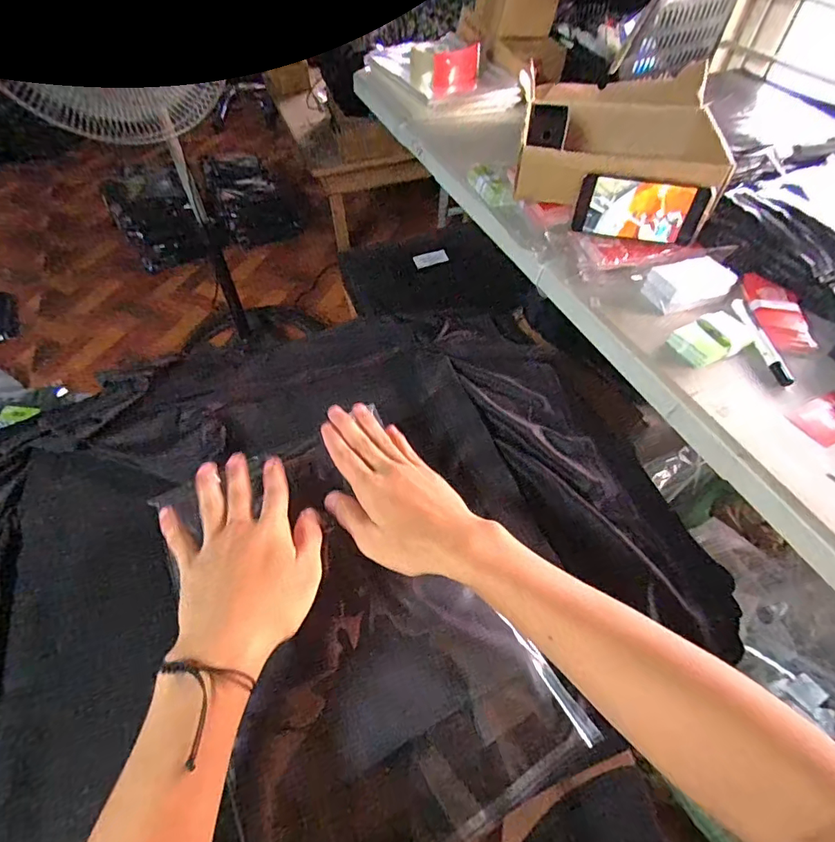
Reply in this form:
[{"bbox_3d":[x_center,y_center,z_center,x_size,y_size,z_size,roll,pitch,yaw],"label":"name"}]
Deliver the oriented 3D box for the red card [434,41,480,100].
[{"bbox_3d":[0.083,-0.744,0.990,0.119,0.075,0.017,-29,48,-17],"label":"red card"}]

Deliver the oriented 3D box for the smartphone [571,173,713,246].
[{"bbox_3d":[0.297,-0.282,0.621,0.159,0.074,0.012,9,44,2],"label":"smartphone"}]

